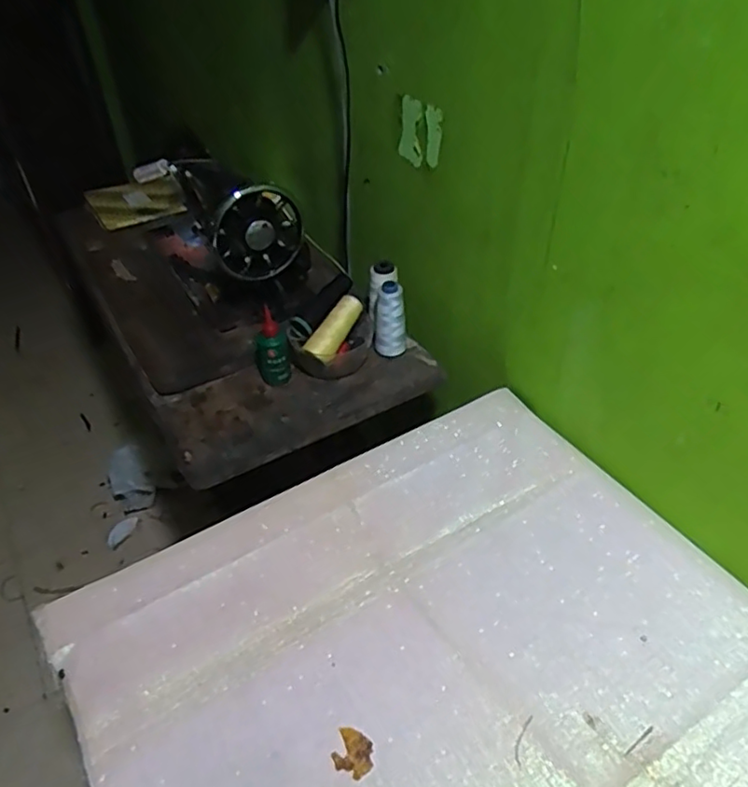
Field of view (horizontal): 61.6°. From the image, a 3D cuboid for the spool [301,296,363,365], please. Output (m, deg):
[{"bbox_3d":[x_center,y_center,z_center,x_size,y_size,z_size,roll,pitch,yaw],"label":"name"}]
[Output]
[{"bbox_3d":[-0.052,-0.093,0.901,0.035,0.039,0.116,24,67,28],"label":"spool"}]

